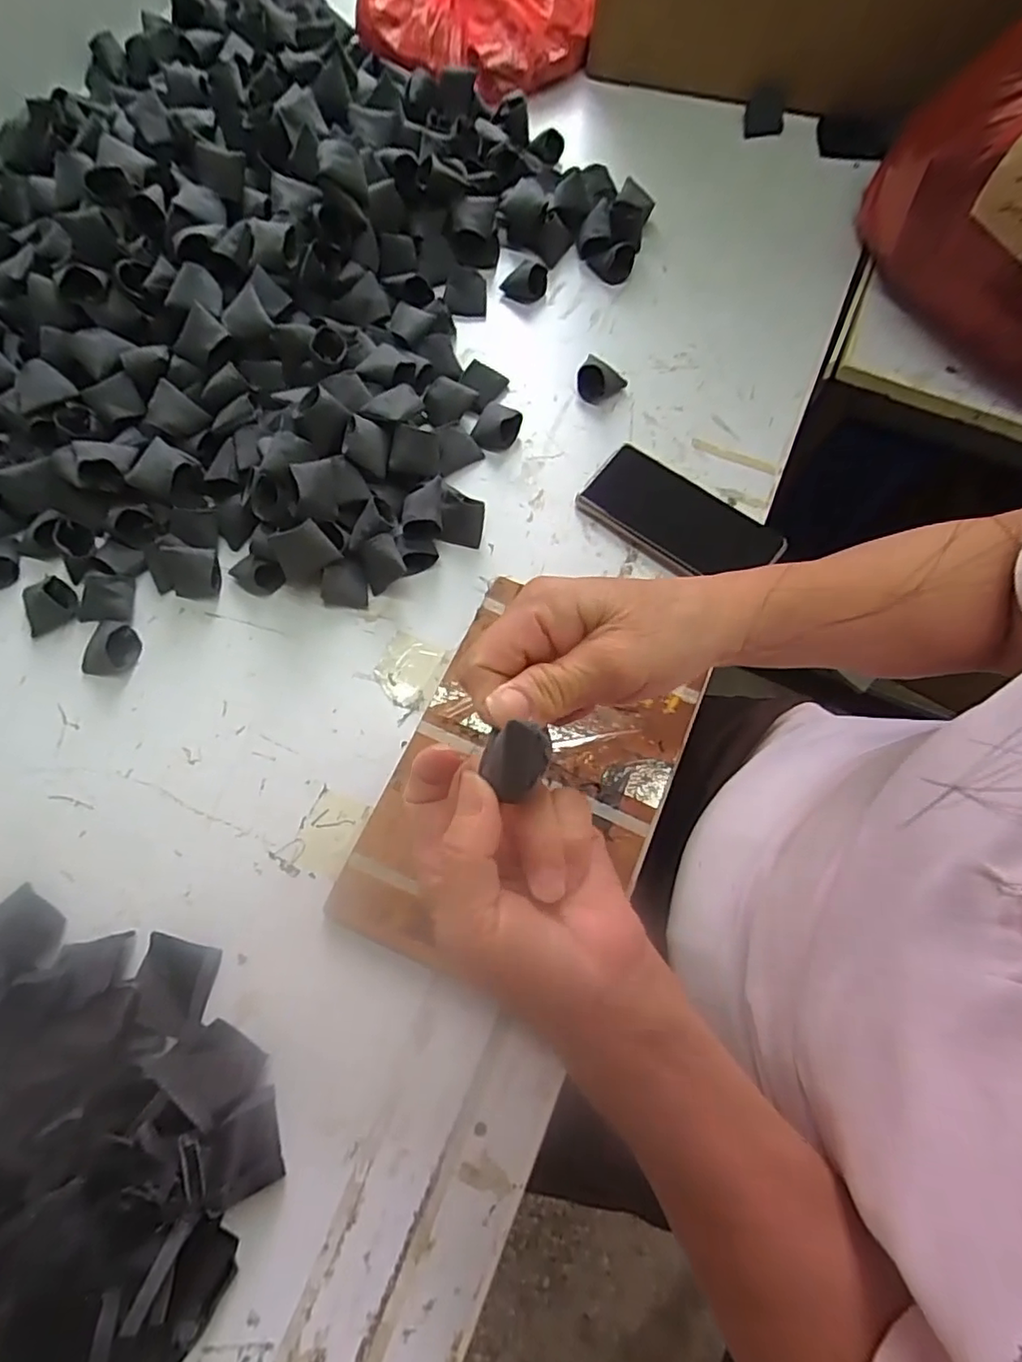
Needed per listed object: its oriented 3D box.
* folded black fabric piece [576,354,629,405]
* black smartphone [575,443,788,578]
[{"bbox_3d":[0.080,-0.266,0.536,0.041,0.024,0.036,20,73,5],"label":"folded black fabric piece"},{"bbox_3d":[0.139,-0.132,0.505,0.158,0.014,0.080,35,74,9],"label":"black smartphone"}]

